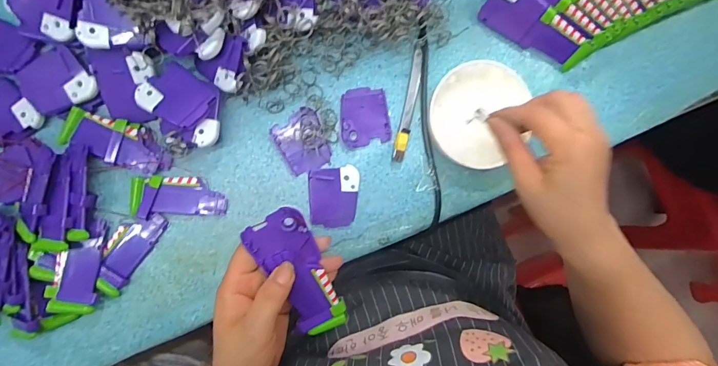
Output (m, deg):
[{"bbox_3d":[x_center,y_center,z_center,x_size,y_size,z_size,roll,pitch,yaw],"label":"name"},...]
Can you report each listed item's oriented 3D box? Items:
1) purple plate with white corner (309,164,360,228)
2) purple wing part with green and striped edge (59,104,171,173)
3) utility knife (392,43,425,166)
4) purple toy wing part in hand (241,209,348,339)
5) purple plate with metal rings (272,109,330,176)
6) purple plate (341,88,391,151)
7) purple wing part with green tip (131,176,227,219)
[{"bbox_3d":[-0.025,0.015,0.410,0.051,0.006,0.061,-5,90,-4],"label":"purple plate with white corner"},{"bbox_3d":[-0.234,-0.040,0.382,0.097,0.009,0.043,21,80,-16],"label":"purple wing part with green and striped edge"},{"bbox_3d":[0.054,-0.086,0.412,0.013,0.008,0.128,12,89,-3],"label":"utility knife"},{"bbox_3d":[-0.051,0.078,0.329,0.049,0.008,0.119,-23,111,-4],"label":"purple toy wing part in hand"},{"bbox_3d":[-0.058,-0.042,0.407,0.051,0.005,0.059,-29,91,-4],"label":"purple plate with metal rings"},{"bbox_3d":[0.006,-0.069,0.412,0.050,0.004,0.060,-7,90,-4],"label":"purple plate"},{"bbox_3d":[-0.182,0.013,0.395,0.088,0.013,0.040,-4,90,-4],"label":"purple wing part with green tip"}]

